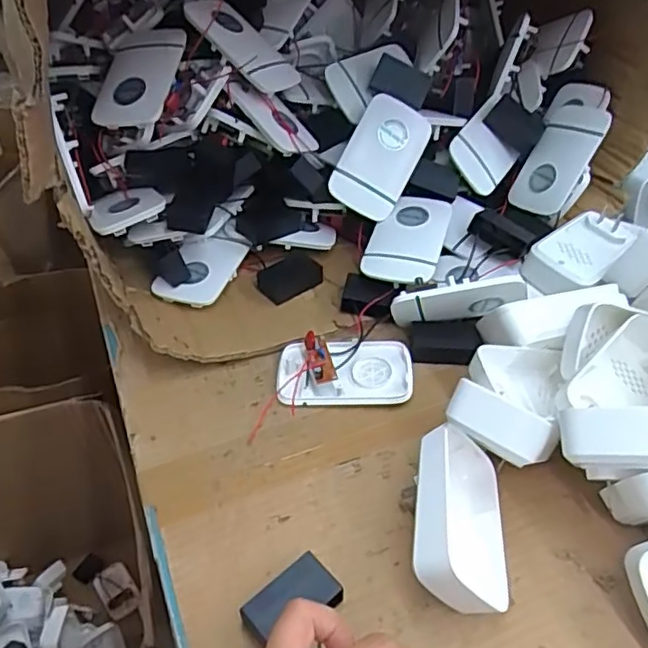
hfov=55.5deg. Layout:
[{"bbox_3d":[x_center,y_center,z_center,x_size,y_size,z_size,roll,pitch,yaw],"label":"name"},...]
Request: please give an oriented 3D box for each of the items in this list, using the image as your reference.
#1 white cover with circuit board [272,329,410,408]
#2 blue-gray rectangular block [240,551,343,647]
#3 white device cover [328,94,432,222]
[{"bbox_3d":[0.015,0.031,0.445,0.095,0.023,0.057,-2,44,-1],"label":"white cover with circuit board"},{"bbox_3d":[-0.016,0.151,0.328,0.049,0.016,0.030,-32,51,-28],"label":"blue-gray rectangular block"},{"bbox_3d":[0.047,-0.137,0.510,0.058,0.092,0.011,29,1,-10],"label":"white device cover"}]

